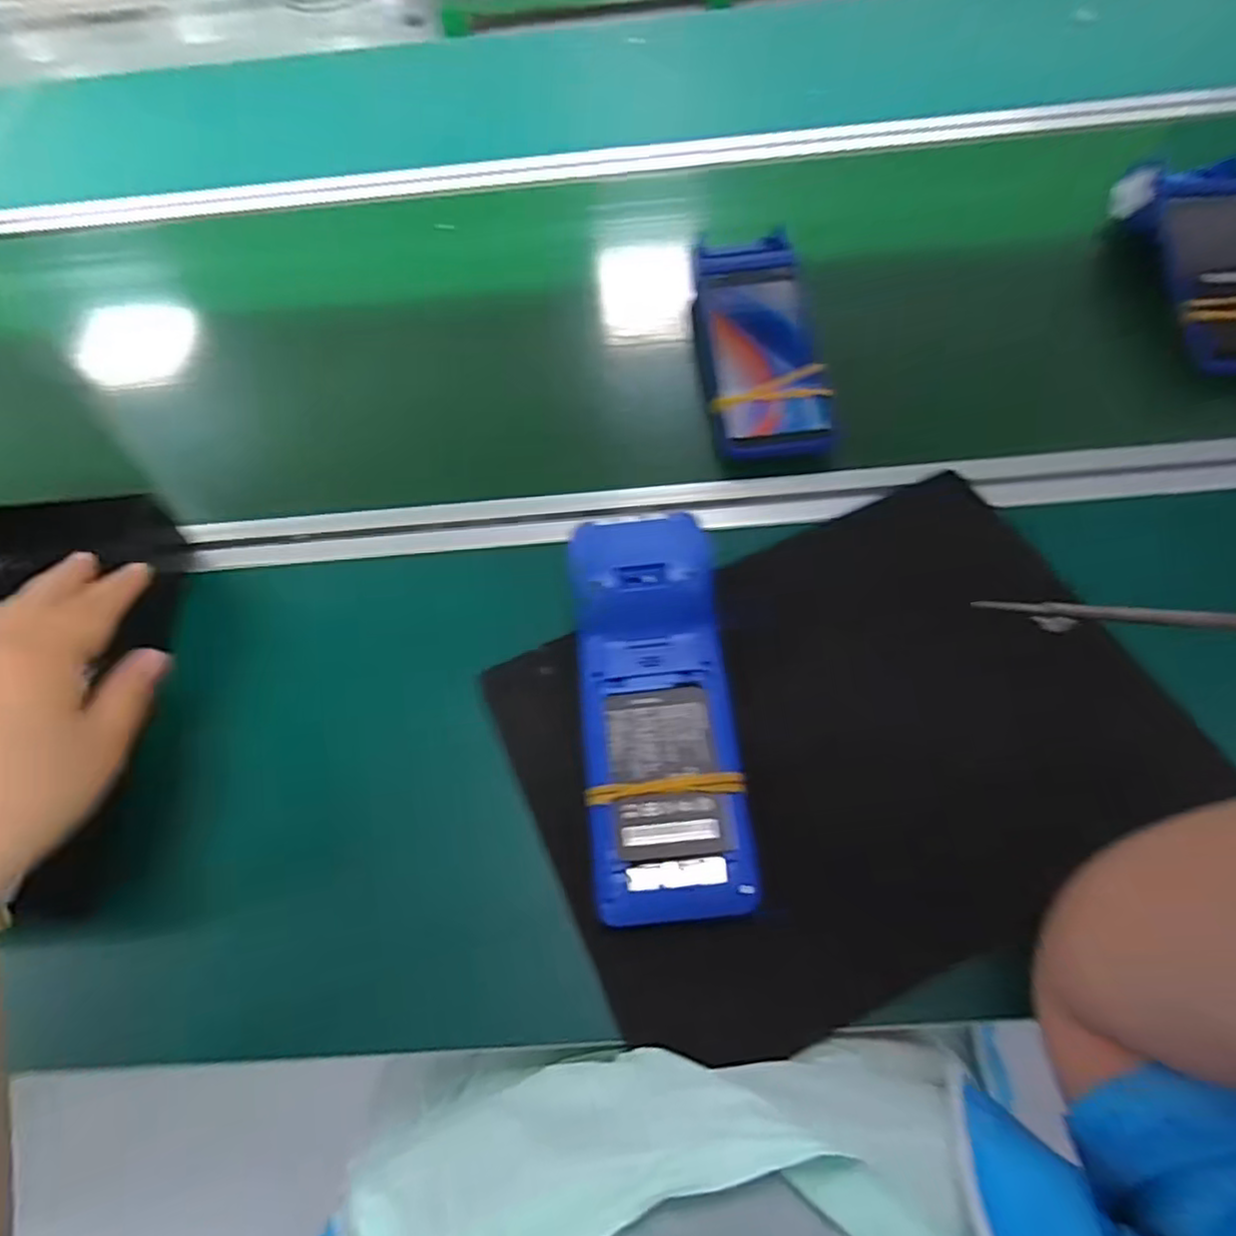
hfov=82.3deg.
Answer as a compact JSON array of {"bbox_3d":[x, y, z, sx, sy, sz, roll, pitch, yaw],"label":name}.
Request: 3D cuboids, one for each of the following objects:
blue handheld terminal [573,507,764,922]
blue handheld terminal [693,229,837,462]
[{"bbox_3d":[0.021,0.047,0.387,0.082,0.058,0.215,-6,61,1],"label":"blue handheld terminal"},{"bbox_3d":[0.105,-0.210,0.536,0.084,0.030,0.194,-11,73,7],"label":"blue handheld terminal"}]

